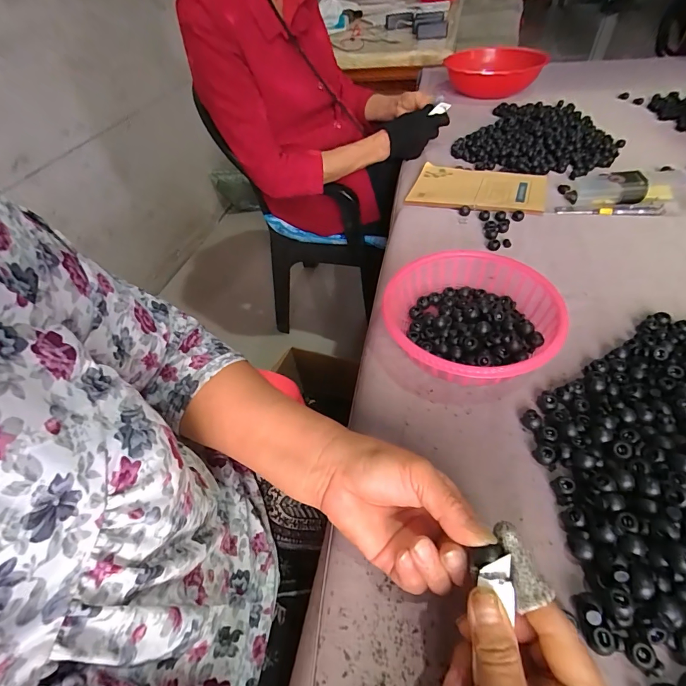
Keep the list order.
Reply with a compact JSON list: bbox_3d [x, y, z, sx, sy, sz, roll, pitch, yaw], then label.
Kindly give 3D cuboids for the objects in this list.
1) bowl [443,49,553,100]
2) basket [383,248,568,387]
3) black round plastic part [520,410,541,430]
[{"bbox_3d":[0.387,-0.691,0.991,0.221,0.086,0.247,-1,48,5],"label":"bowl"},{"bbox_3d":[0.129,-0.021,0.393,0.170,0.054,0.170,-3,48,3],"label":"basket"},{"bbox_3d":[0.167,0.068,0.336,0.015,0.013,0.017,30,57,29],"label":"black round plastic part"}]

